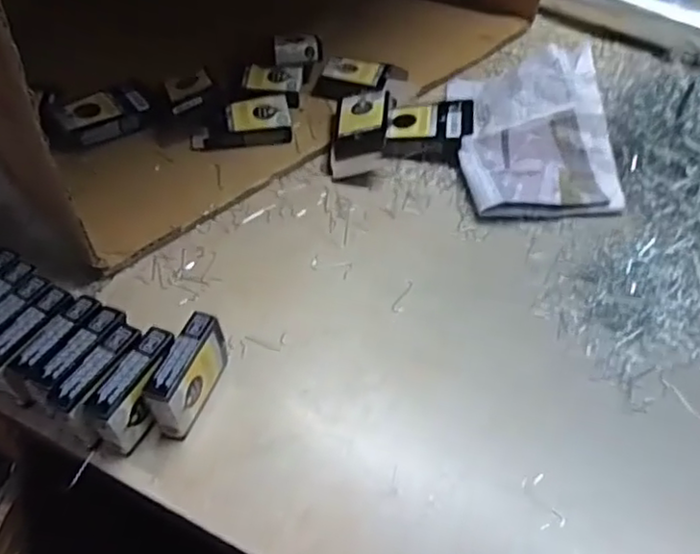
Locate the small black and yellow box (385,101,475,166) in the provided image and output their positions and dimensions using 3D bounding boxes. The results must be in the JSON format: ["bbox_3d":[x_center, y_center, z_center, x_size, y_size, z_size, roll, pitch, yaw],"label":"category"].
[{"bbox_3d":[0.080,-0.148,0.667,0.083,0.030,0.061,8,51,7],"label":"small black and yellow box"}]

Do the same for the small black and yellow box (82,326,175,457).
[{"bbox_3d":[-0.144,0.078,0.452,0.026,0.051,0.077,24,55,18],"label":"small black and yellow box"}]

